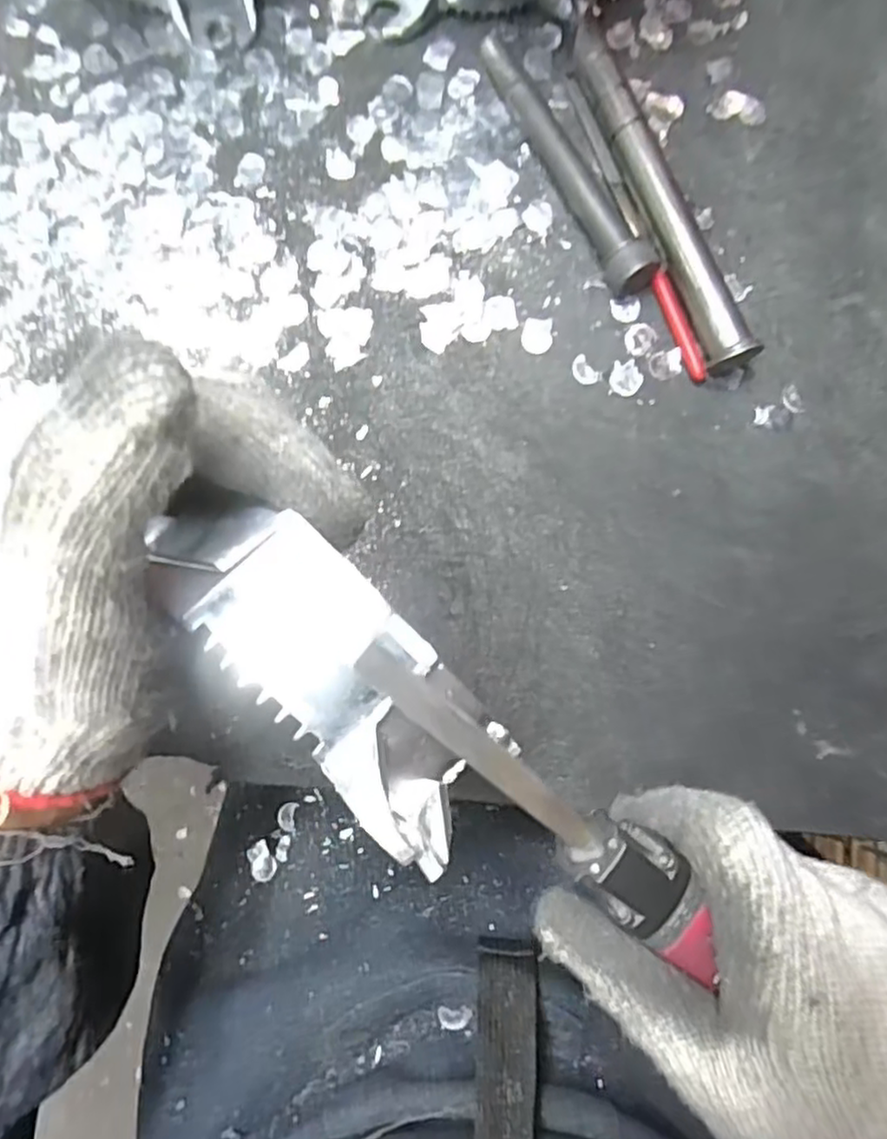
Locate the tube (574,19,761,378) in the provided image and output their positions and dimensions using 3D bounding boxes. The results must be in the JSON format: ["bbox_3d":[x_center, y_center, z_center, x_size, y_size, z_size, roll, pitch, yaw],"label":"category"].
[{"bbox_3d":[0.102,-0.181,0.339,0.020,0.021,0.182,-21,82,-5],"label":"tube"}]

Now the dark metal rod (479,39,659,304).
[{"bbox_3d":[0.060,-0.201,0.340,0.021,0.021,0.145,-26,83,-6],"label":"dark metal rod"}]

